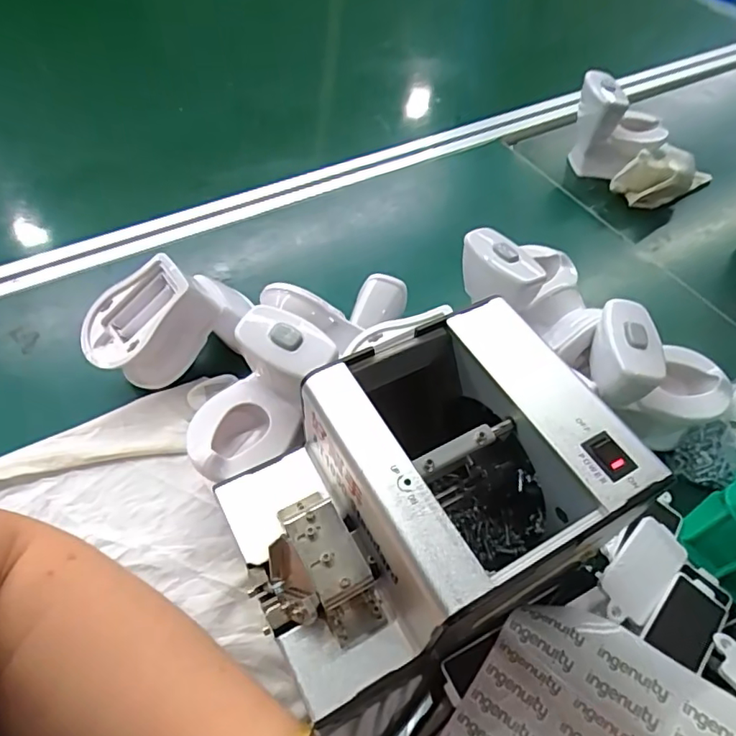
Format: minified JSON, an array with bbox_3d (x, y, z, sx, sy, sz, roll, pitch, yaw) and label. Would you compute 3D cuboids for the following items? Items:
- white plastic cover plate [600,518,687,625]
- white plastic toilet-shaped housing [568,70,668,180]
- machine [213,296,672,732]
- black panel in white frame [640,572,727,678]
[{"bbox_3d":[0.161,0.118,0.320,0.068,0.008,0.032,-35,60,-26],"label":"white plastic cover plate"},{"bbox_3d":[0.270,-0.261,0.598,0.095,0.093,0.078,24,54,17],"label":"white plastic toilet-shaped housing"},{"bbox_3d":[0.023,0.072,0.281,0.178,0.113,0.128,-25,56,-20],"label":"machine"},{"bbox_3d":[0.180,0.142,0.307,0.059,0.006,0.030,-32,64,-35],"label":"black panel in white frame"}]

